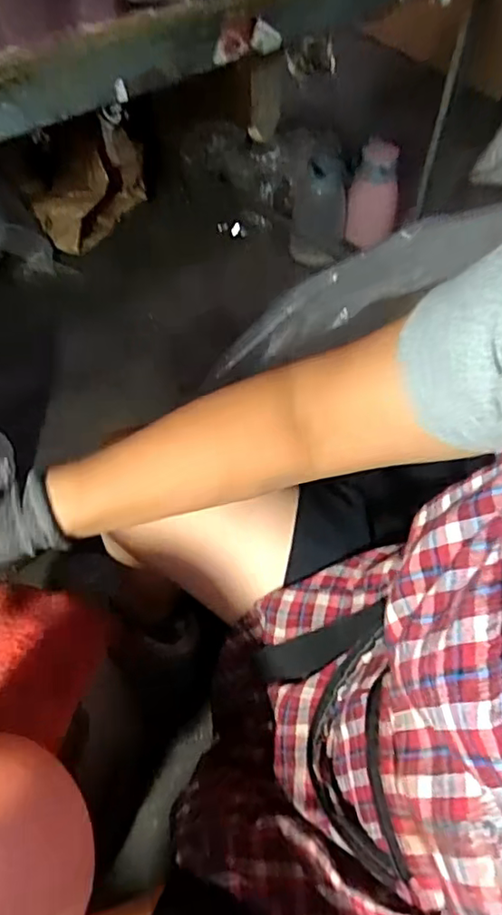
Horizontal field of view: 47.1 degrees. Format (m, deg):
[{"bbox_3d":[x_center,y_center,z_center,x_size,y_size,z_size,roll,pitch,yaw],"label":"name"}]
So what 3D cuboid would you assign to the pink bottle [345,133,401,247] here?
[{"bbox_3d":[0.299,-0.640,1.407,0.115,0.216,0.124,7,50,8],"label":"pink bottle"}]

